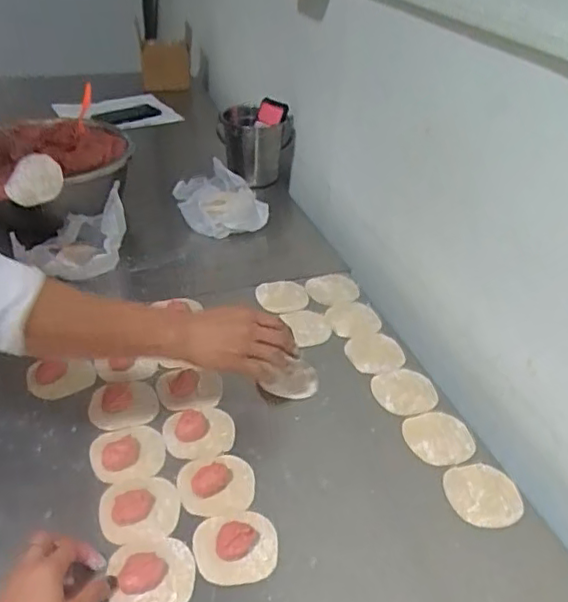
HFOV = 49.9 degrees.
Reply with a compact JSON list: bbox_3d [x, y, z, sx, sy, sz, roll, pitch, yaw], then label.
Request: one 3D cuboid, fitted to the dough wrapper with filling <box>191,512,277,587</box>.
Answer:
[{"bbox_3d":[-0.047,0.232,0.588,0.078,0.030,0.073,1,36,-1],"label":"dough wrapper with filling"}]

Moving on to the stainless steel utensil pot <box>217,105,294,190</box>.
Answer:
[{"bbox_3d":[-0.057,-0.319,1.260,0.147,0.148,0.122,-5,36,-11],"label":"stainless steel utensil pot"}]

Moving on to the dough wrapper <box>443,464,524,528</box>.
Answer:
[{"bbox_3d":[0.213,0.208,0.655,0.071,0.004,0.077,-10,39,-1],"label":"dough wrapper"}]

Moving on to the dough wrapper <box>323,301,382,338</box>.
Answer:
[{"bbox_3d":[0.102,0.027,0.901,0.074,0.008,0.073,-8,37,-12],"label":"dough wrapper"}]

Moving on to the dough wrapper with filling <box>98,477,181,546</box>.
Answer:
[{"bbox_3d":[-0.147,0.211,0.621,0.079,0.021,0.074,-4,36,-7],"label":"dough wrapper with filling"}]

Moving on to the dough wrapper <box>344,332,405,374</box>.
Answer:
[{"bbox_3d":[0.126,0.072,0.838,0.073,0.005,0.077,1,36,-1],"label":"dough wrapper"}]

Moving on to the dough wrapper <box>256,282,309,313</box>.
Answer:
[{"bbox_3d":[-0.003,-0.008,0.937,0.078,0.009,0.068,-7,47,-14],"label":"dough wrapper"}]

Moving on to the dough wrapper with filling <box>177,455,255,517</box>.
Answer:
[{"bbox_3d":[-0.072,0.189,0.650,0.078,0.018,0.077,2,36,1],"label":"dough wrapper with filling"}]

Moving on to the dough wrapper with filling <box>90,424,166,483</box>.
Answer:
[{"bbox_3d":[-0.173,0.161,0.672,0.078,0.032,0.070,-5,36,-9],"label":"dough wrapper with filling"}]

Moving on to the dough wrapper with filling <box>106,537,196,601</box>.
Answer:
[{"bbox_3d":[-0.123,0.252,0.562,0.078,0.021,0.073,-2,36,-5],"label":"dough wrapper with filling"}]

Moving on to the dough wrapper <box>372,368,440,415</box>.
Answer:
[{"bbox_3d":[0.157,0.114,0.780,0.087,0.004,0.074,-9,37,-14],"label":"dough wrapper"}]

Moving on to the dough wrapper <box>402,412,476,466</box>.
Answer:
[{"bbox_3d":[0.180,0.161,0.720,0.073,0.006,0.077,-3,39,3],"label":"dough wrapper"}]

